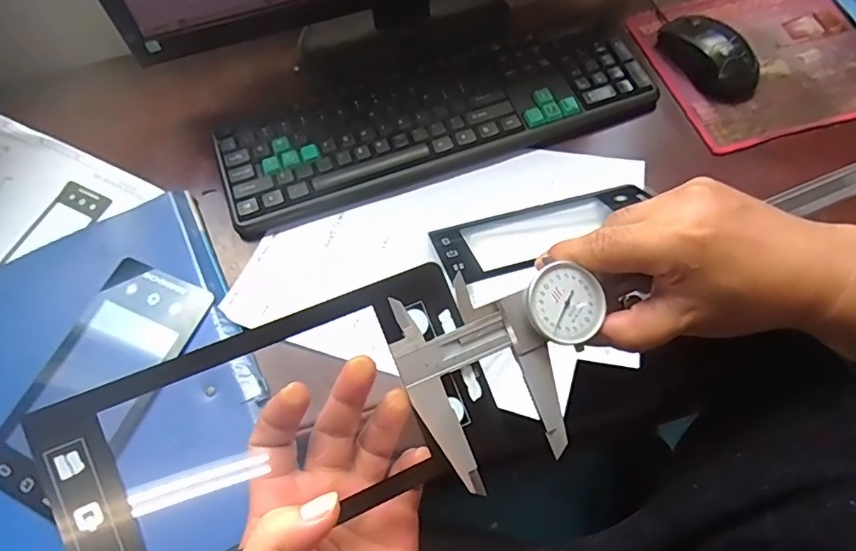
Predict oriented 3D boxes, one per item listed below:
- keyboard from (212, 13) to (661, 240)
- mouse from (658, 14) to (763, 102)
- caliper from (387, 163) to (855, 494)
[{"bbox_3d":[0.008,-0.169,0.556,0.431,0.022,0.146,-20,65,-8],"label":"keyboard"},{"bbox_3d":[0.291,-0.230,0.569,0.056,0.036,0.117,-34,67,-12],"label":"mouse"},{"bbox_3d":[0.178,0.000,0.330,0.404,0.019,0.096,-19,86,-19],"label":"caliper"}]

